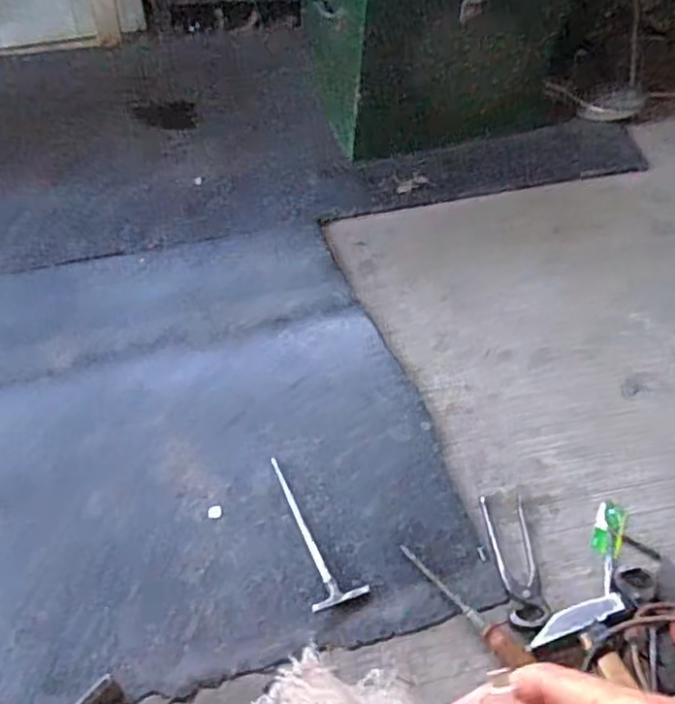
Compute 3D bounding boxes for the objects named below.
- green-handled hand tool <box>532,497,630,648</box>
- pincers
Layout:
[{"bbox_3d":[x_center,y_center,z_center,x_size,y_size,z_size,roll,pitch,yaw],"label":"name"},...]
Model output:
[{"bbox_3d":[0.300,0.263,0.763,0.065,0.045,0.226,32,58,17],"label":"green-handled hand tool"},{"bbox_3d":[0.211,0.242,0.779,0.053,0.022,0.158,-1,54,-5],"label":"pincers"}]

